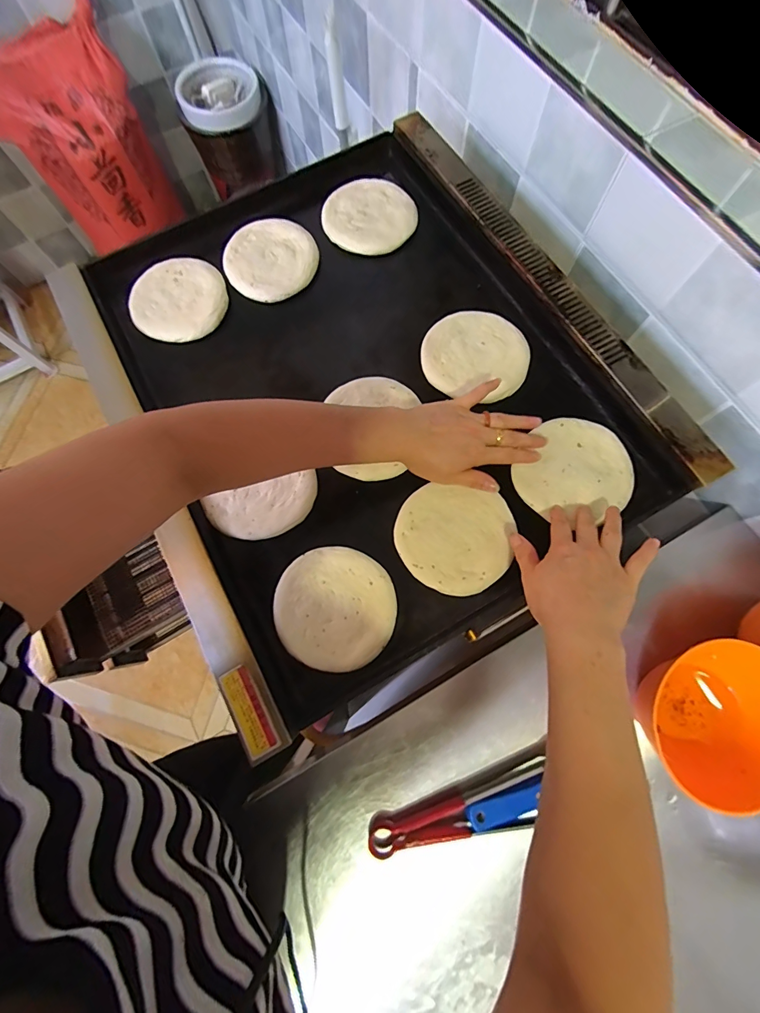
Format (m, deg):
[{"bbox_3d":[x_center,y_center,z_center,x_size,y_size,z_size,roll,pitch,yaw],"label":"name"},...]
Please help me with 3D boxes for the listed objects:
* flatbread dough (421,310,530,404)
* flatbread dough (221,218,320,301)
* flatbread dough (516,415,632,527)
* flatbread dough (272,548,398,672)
[{"bbox_3d":[0.120,-0.191,0.495,0.126,0.012,0.119,0,74,1],"label":"flatbread dough"},{"bbox_3d":[-0.149,-0.340,0.550,0.123,0.021,0.123,-19,75,-4],"label":"flatbread dough"},{"bbox_3d":[0.225,-0.039,0.453,0.116,0.008,0.127,0,74,1],"label":"flatbread dough"},{"bbox_3d":[-0.048,0.106,0.420,0.125,0.005,0.122,0,74,1],"label":"flatbread dough"}]

